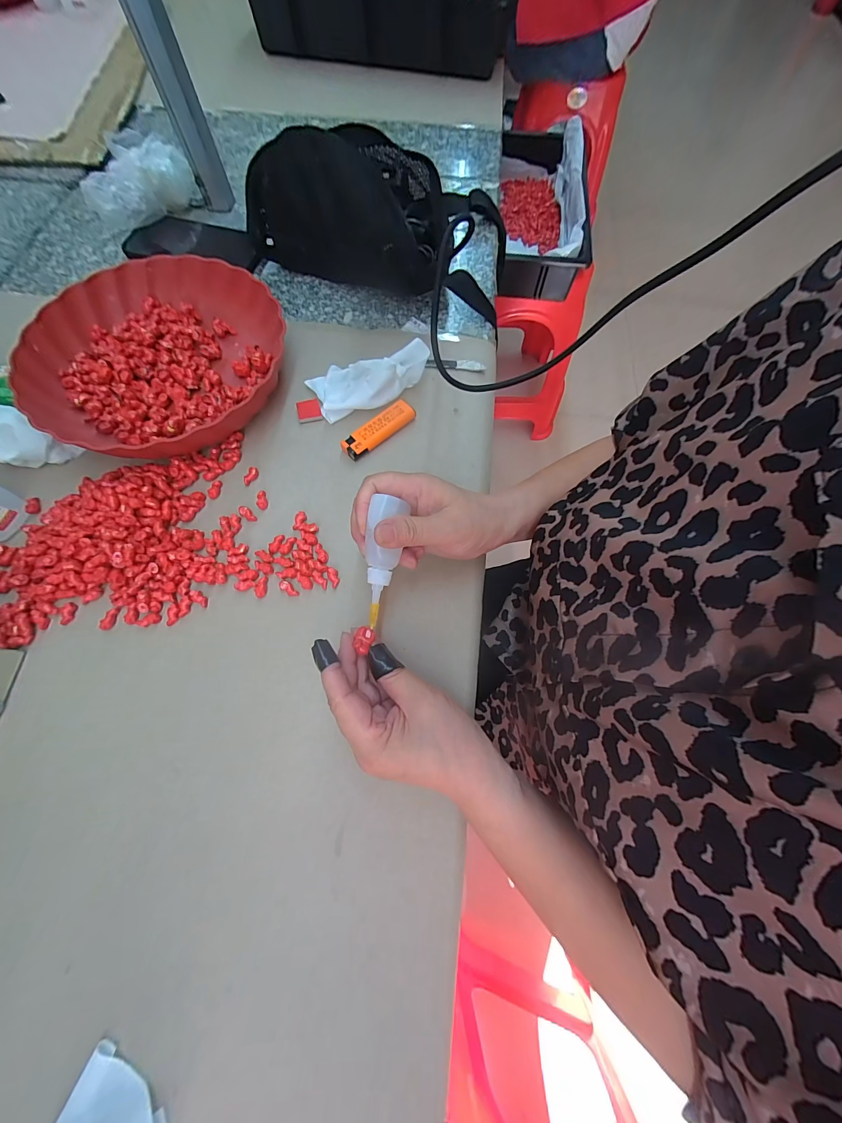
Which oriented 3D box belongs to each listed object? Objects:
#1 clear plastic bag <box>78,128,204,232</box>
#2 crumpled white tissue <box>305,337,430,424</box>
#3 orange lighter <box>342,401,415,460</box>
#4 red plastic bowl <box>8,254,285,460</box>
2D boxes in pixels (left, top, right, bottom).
[{"bbox_3d":[-0.358,-0.480,0.472,0.067,0.064,0.139,27,72,10],"label":"clear plastic bag"},{"bbox_3d":[-0.053,-0.186,0.374,0.120,0.035,0.062,-10,70,-4],"label":"crumpled white tissue"},{"bbox_3d":[-0.042,-0.131,0.364,0.079,0.012,0.025,-41,75,-14],"label":"orange lighter"},{"bbox_3d":[-0.265,-0.213,0.378,0.239,0.048,0.239,0,69,0],"label":"red plastic bowl"}]

